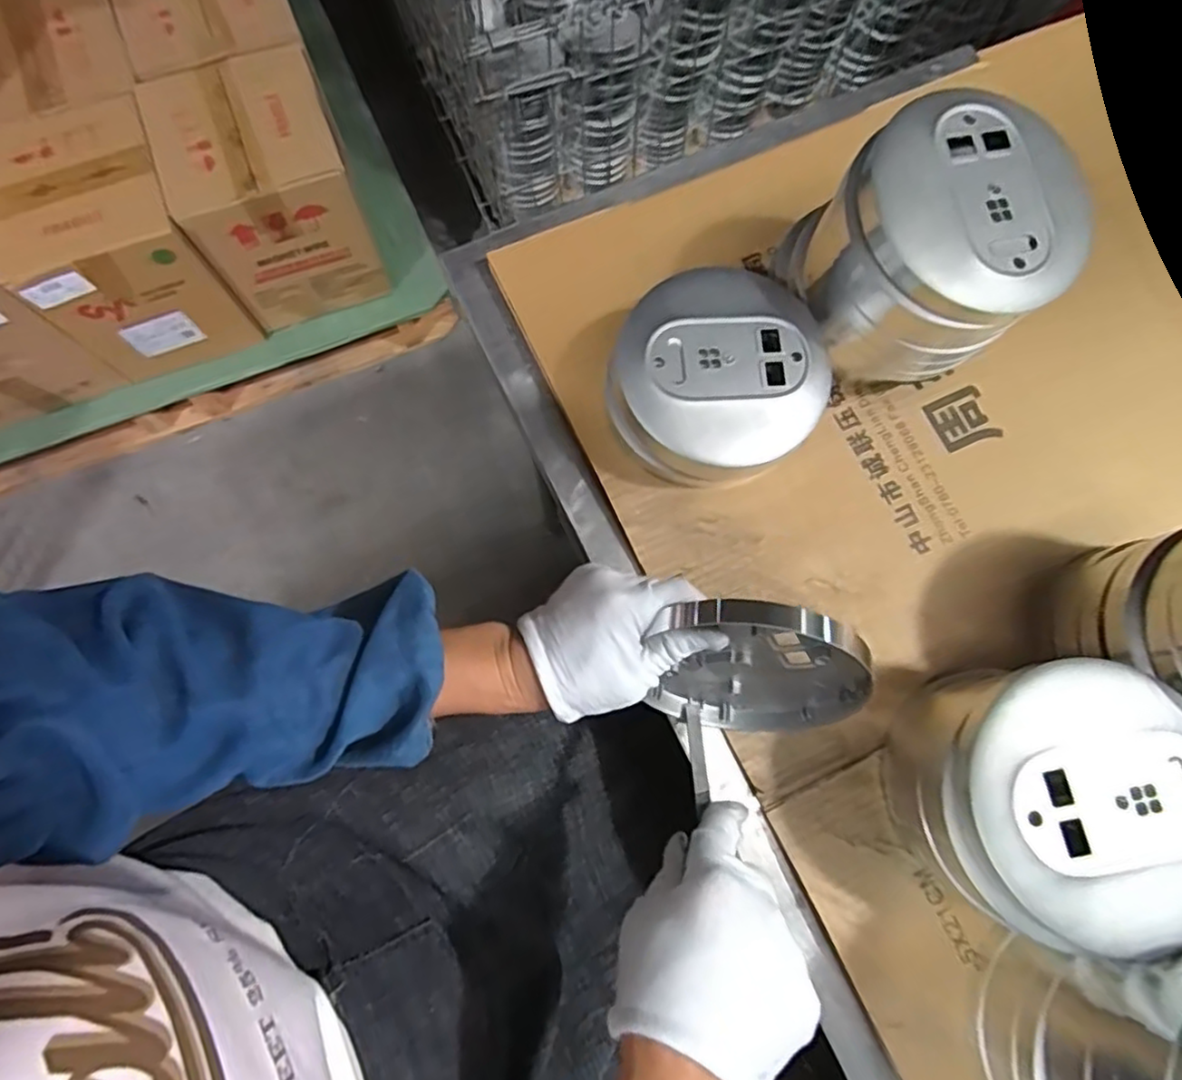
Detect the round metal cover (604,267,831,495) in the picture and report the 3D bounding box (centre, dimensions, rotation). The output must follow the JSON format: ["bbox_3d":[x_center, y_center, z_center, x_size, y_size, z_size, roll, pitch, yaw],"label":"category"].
[{"bbox_3d":[0.087,-0.107,0.443,0.126,0.063,0.145,42,79,8],"label":"round metal cover"}]

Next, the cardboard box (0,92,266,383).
[{"bbox_3d":[-0.679,-0.425,0.971,0.215,0.250,0.230,-23,78,-7],"label":"cardboard box"}]

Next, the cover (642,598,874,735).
[{"bbox_3d":[0.098,0.076,0.381,0.110,0.122,0.017,11,51,3],"label":"cover"}]

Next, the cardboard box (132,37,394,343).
[{"bbox_3d":[-0.475,-0.517,1.012,0.228,0.252,0.231,-20,78,-6],"label":"cardboard box"}]

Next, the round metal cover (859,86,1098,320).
[{"bbox_3d":[0.222,-0.188,0.378,0.109,0.042,0.127,-25,79,-7],"label":"round metal cover"}]

